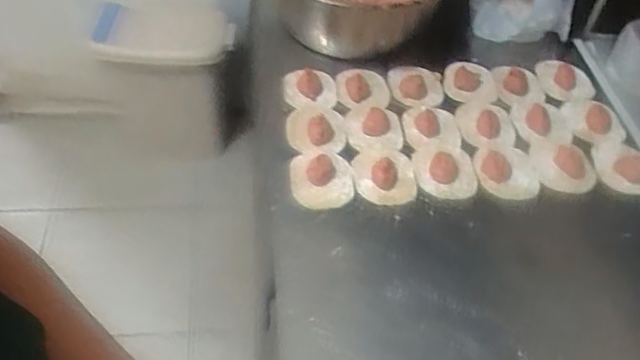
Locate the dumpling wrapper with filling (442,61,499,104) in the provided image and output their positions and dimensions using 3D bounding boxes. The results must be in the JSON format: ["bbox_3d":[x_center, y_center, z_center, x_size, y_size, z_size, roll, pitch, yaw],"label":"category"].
[{"bbox_3d":[0.212,-0.136,0.822,0.076,0.017,0.083,18,50,11],"label":"dumpling wrapper with filling"}]

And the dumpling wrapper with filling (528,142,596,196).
[{"bbox_3d":[0.303,-0.019,0.726,0.077,0.013,0.087,5,49,-1],"label":"dumpling wrapper with filling"}]

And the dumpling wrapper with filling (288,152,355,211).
[{"bbox_3d":[0.002,-0.004,0.682,0.071,0.029,0.078,3,49,-3],"label":"dumpling wrapper with filling"}]

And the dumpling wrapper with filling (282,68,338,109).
[{"bbox_3d":[-0.012,-0.125,0.785,0.072,0.030,0.064,-3,50,-8],"label":"dumpling wrapper with filling"}]

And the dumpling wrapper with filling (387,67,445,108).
[{"bbox_3d":[0.136,-0.129,0.807,0.075,0.024,0.087,3,49,-2],"label":"dumpling wrapper with filling"}]

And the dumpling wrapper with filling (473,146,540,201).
[{"bbox_3d":[0.225,-0.013,0.710,0.073,0.014,0.081,5,49,-1],"label":"dumpling wrapper with filling"}]

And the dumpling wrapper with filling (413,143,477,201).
[{"bbox_3d":[0.150,-0.013,0.707,0.072,0.012,0.084,-3,50,-8],"label":"dumpling wrapper with filling"}]

